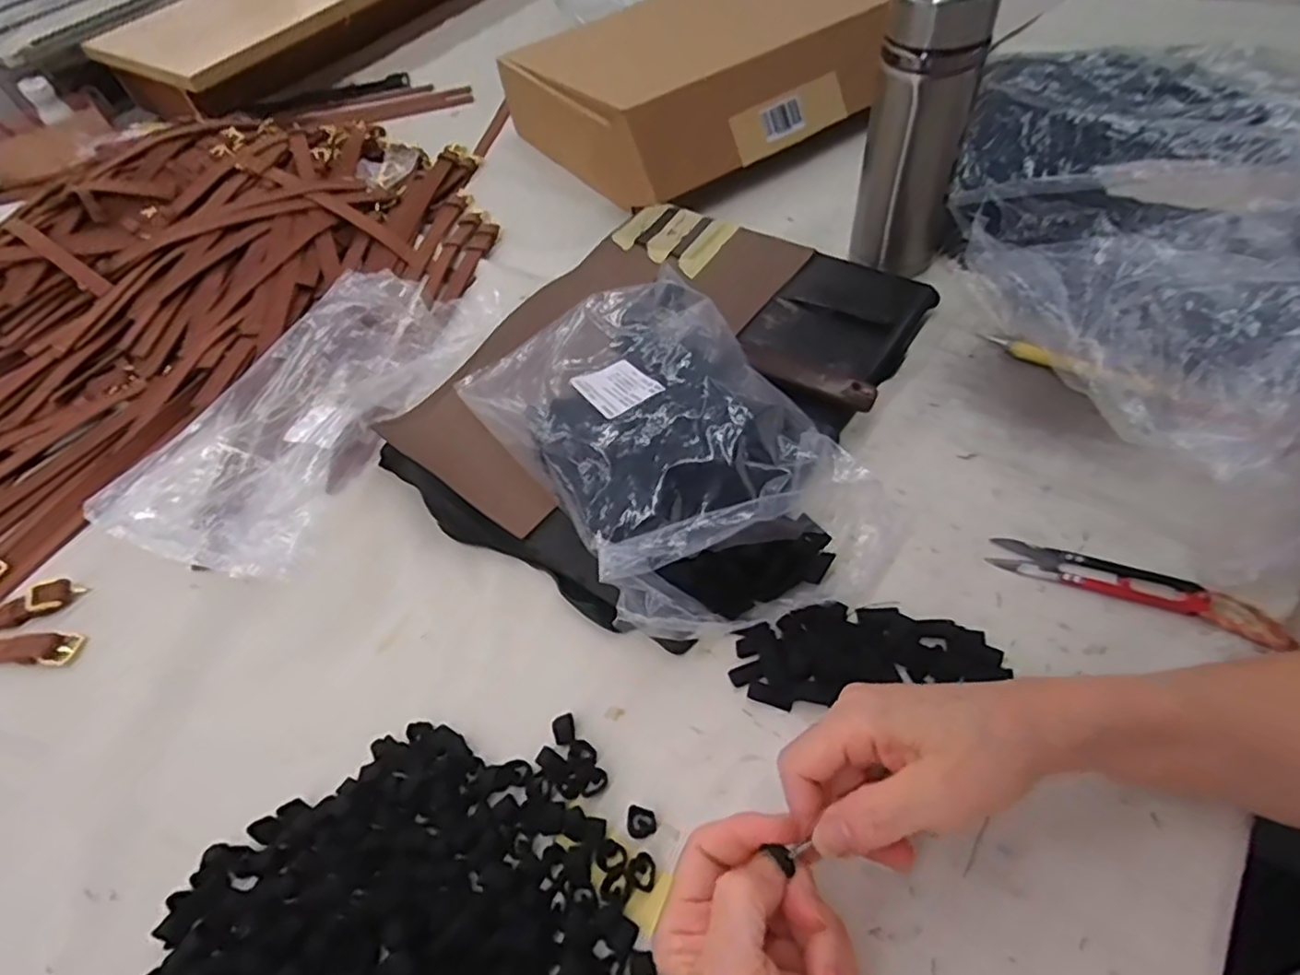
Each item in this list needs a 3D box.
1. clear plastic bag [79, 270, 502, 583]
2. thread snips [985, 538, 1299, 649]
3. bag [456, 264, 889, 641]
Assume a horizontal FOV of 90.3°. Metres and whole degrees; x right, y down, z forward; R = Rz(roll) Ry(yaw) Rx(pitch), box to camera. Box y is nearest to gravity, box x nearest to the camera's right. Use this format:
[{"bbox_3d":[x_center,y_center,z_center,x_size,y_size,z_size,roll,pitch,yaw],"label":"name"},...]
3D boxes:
[{"bbox_3d":[-0.250,-0.067,0.500,0.177,0.043,0.301,16,59,18],"label":"clear plastic bag"},{"bbox_3d":[0.266,0.054,0.356,0.138,0.013,0.023,18,60,19],"label":"thread snips"},{"bbox_3d":[0.008,-0.032,0.406,0.170,0.089,0.247,-30,56,-14],"label":"bag"}]

